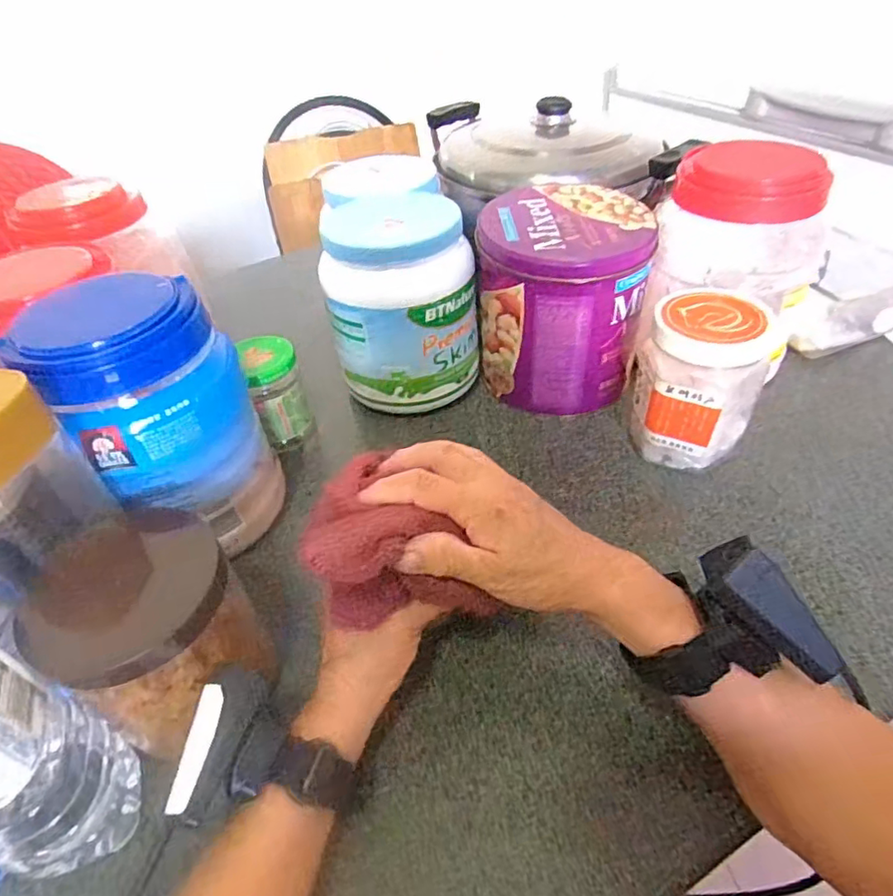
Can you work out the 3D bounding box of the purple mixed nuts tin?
[{"bbox_3d":[0.105,-0.136,0.536,0.142,0.158,0.144,1,43,7],"label":"purple mixed nuts tin"}]

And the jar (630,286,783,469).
[{"bbox_3d":[0.210,-0.063,0.474,0.096,0.129,0.108,15,47,21],"label":"jar"}]

